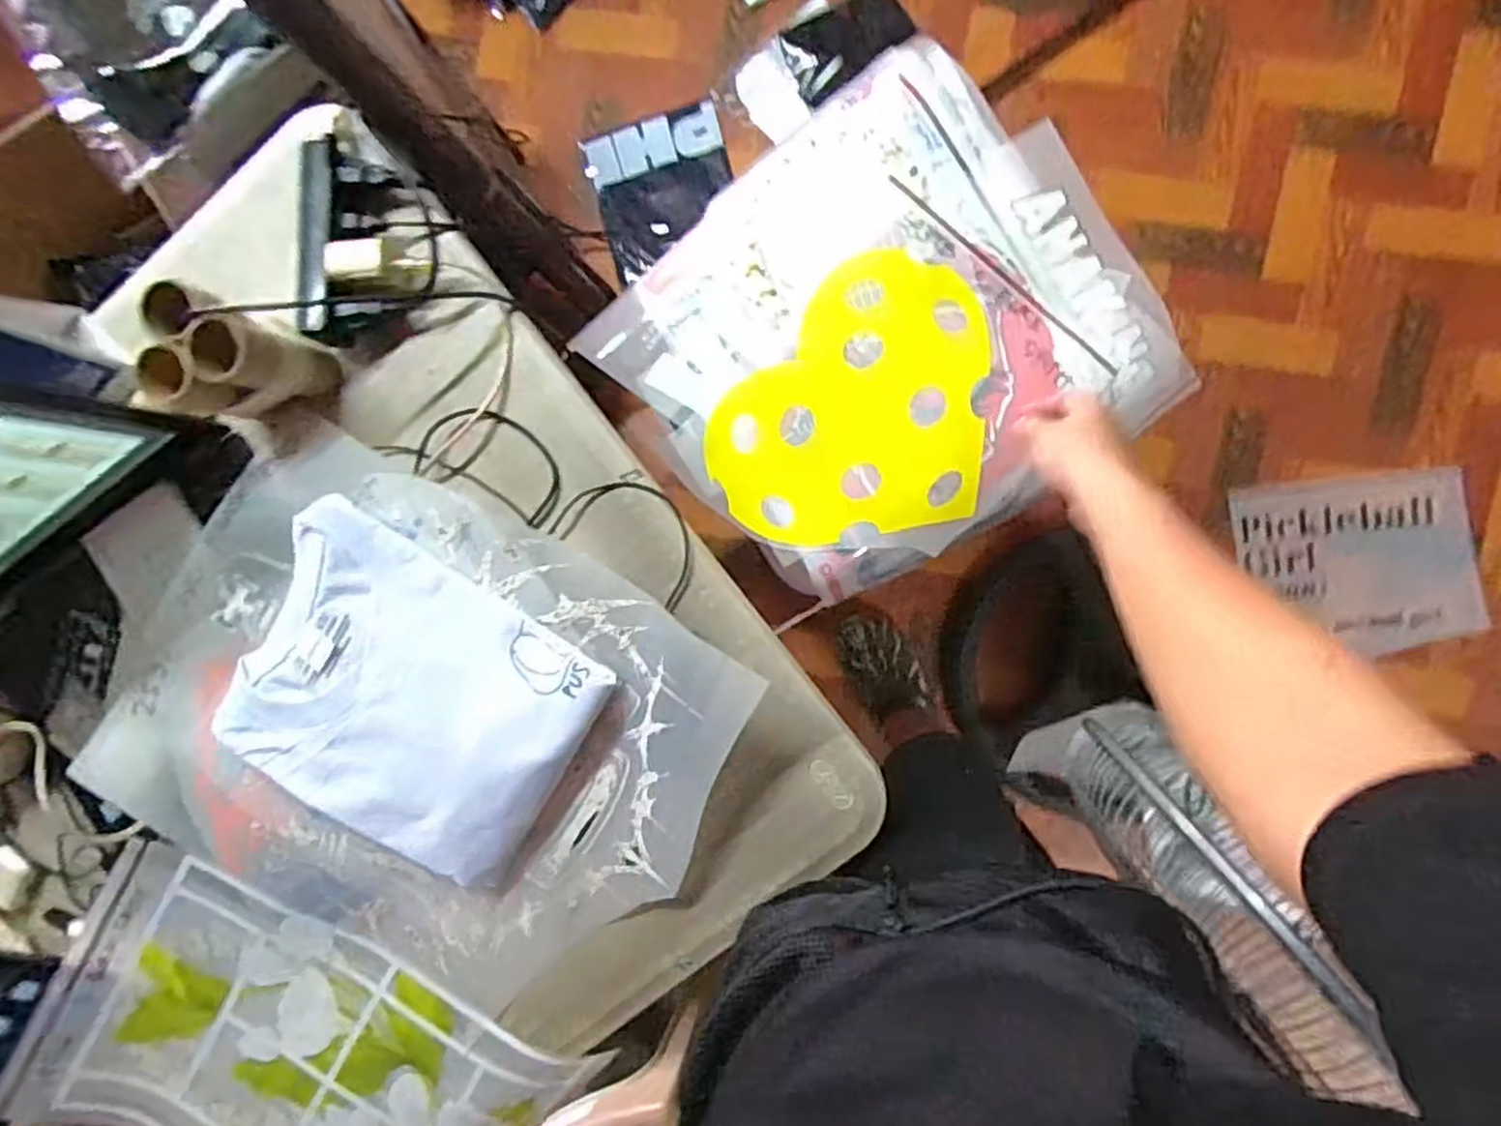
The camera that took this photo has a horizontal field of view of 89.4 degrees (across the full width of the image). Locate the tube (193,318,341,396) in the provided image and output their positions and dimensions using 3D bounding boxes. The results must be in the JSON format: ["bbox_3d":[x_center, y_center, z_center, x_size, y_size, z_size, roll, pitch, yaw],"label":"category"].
[{"bbox_3d":[-0.361,-0.151,0.559,0.046,0.096,0.048,0,92,7],"label":"tube"}]

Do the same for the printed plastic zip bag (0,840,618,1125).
[{"bbox_3d":[-0.373,0.432,0.644,0.416,0.053,0.264,26,96,-3],"label":"printed plastic zip bag"}]

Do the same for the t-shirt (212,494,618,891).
[{"bbox_3d":[-0.259,0.104,0.577,0.255,0.043,0.207,31,96,5],"label":"t-shirt"}]

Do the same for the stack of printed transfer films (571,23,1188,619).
[{"bbox_3d":[0.117,-0.199,0.690,0.414,0.049,0.396,-39,88,4],"label":"stack of printed transfer films"}]

